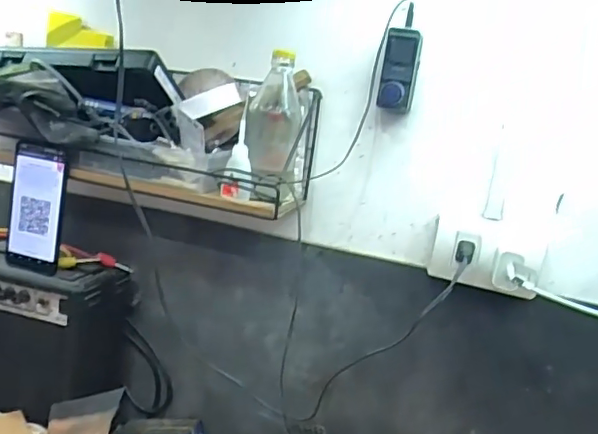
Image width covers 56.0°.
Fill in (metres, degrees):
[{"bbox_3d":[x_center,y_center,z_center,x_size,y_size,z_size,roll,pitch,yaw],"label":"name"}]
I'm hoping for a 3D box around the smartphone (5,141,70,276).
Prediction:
[{"bbox_3d":[-0.330,-0.010,0.704,0.078,0.159,0.009,11,10,14],"label":"smartphone"}]

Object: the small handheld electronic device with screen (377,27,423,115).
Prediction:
[{"bbox_3d":[0.119,-0.171,0.659,0.040,0.093,0.045,10,11,10],"label":"small handheld electronic device with screen"}]

